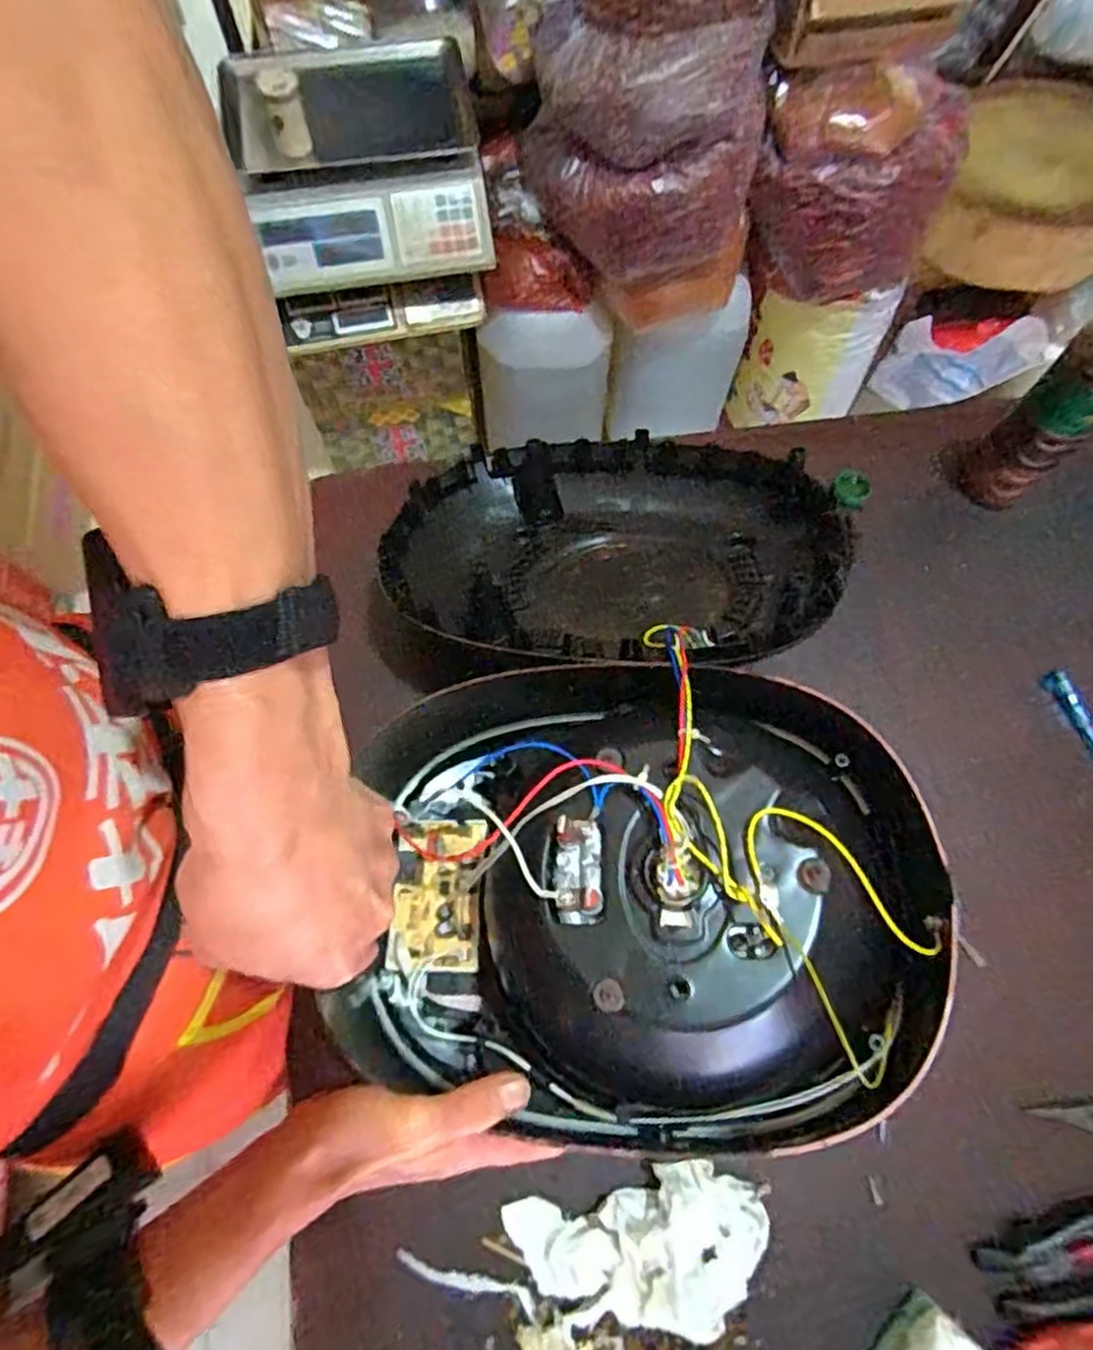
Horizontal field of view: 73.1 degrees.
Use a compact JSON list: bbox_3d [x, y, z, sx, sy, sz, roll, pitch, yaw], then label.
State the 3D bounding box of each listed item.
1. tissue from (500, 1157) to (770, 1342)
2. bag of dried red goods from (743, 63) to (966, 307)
[{"bbox_3d":[0.062,0.371,0.470,0.160,0.034,0.090,-10,71,-4],"label":"tissue"},{"bbox_3d":[0.441,-0.714,1.080,0.265,0.227,0.167,20,72,7],"label":"bag of dried red goods"}]

